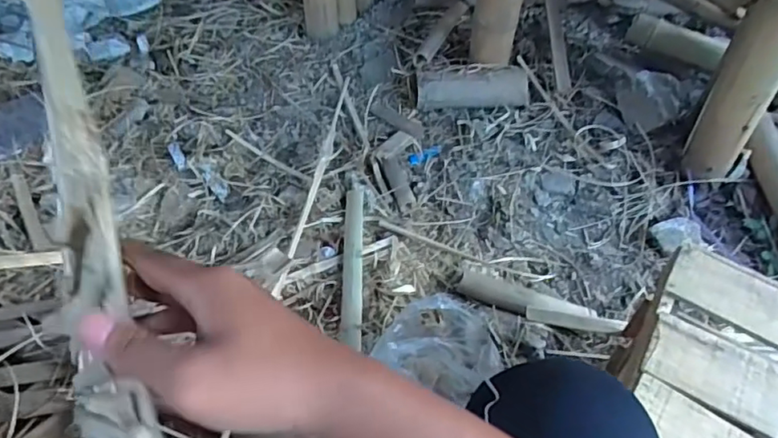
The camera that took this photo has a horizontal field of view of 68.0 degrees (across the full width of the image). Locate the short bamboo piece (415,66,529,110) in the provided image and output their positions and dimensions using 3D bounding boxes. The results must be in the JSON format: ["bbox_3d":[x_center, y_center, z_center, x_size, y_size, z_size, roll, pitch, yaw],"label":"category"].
[{"bbox_3d":[0.194,-0.314,1.356,0.264,0.063,0.081,-6,48,-10],"label":"short bamboo piece"}]

